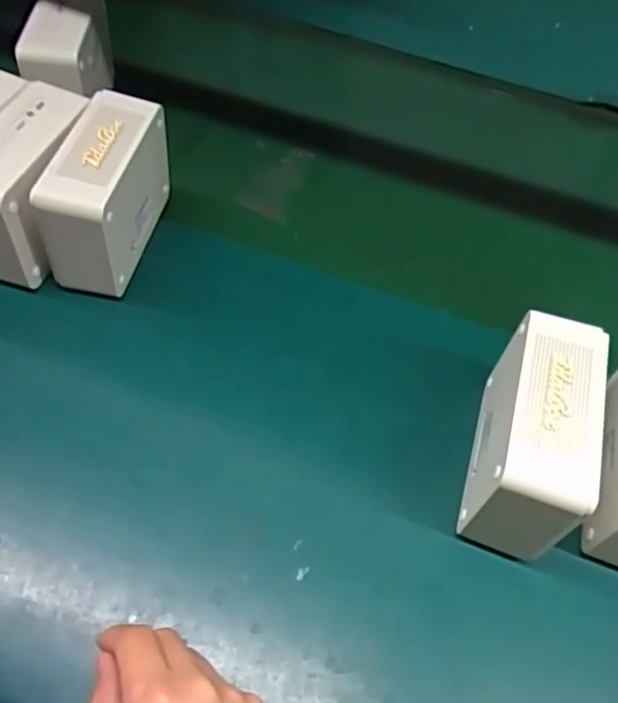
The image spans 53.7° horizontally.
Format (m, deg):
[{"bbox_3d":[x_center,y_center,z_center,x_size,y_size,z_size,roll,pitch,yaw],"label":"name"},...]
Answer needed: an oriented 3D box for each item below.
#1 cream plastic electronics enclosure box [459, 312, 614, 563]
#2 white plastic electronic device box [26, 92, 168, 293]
[{"bbox_3d":[0.148,0.061,0.416,0.059,0.105,0.146,19,56,6],"label":"cream plastic electronics enclosure box"},{"bbox_3d":[-0.165,-0.130,0.505,0.057,0.102,0.137,13,56,2],"label":"white plastic electronic device box"}]

